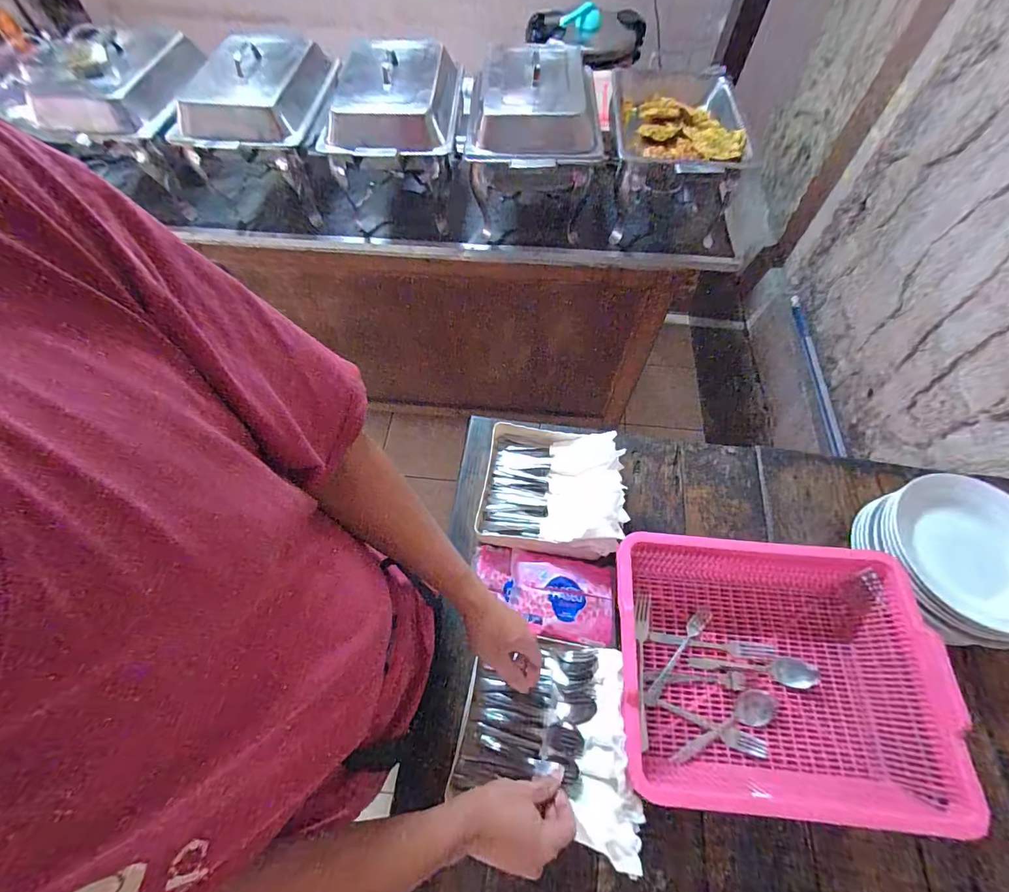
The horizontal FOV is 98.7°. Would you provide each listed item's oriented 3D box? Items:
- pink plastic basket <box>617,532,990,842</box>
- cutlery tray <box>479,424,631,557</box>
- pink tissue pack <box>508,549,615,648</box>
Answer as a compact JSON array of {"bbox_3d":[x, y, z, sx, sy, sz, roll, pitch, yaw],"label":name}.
[{"bbox_3d":[0.347,0.299,0.593,0.382,0.128,0.302,5,62,2],"label":"pink plastic basket"},{"bbox_3d":[0.075,0.060,0.725,0.223,0.097,0.213,8,62,4],"label":"cutlery tray"},{"bbox_3d":[0.085,0.226,0.657,0.158,0.040,0.122,10,62,5],"label":"pink tissue pack"}]

